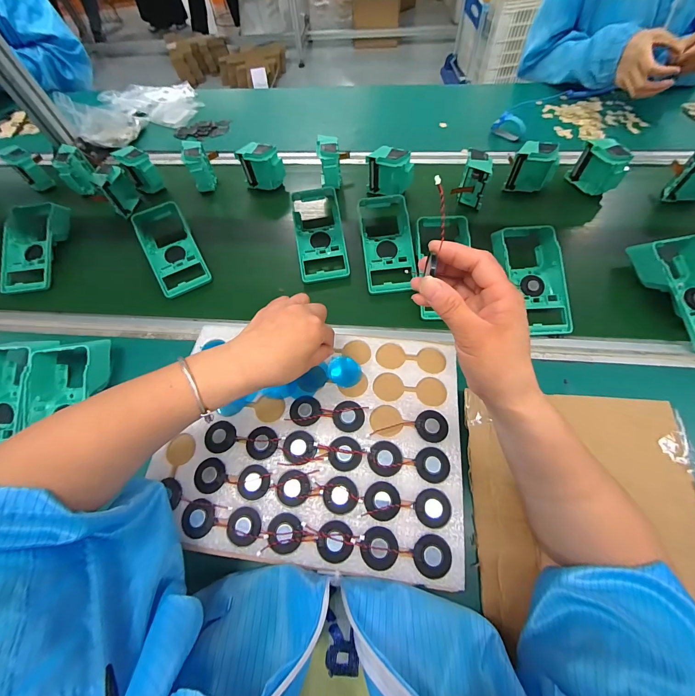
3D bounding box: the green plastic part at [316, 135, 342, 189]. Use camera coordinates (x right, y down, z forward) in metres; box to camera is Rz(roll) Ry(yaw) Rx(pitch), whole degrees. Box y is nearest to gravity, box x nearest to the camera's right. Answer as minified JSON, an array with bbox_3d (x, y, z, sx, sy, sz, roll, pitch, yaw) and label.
[{"bbox_3d":[-0.034,-0.355,0.623,0.049,0.079,0.054,-5,62,1],"label":"green plastic part"}]

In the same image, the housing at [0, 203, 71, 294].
[{"bbox_3d":[-0.576,-0.194,0.590,0.092,0.057,0.199,-6,62,1],"label":"housing"}]

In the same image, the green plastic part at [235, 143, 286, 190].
[{"bbox_3d":[-0.169,-0.364,0.652,0.091,0.081,0.037,12,63,10],"label":"green plastic part"}]

